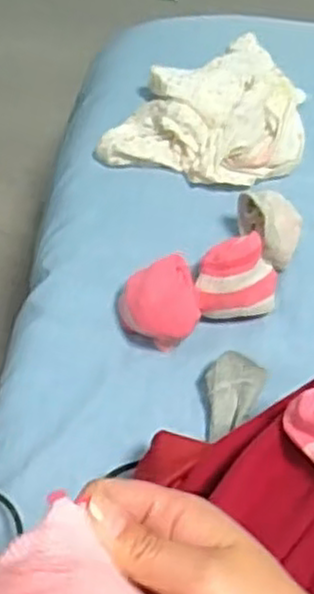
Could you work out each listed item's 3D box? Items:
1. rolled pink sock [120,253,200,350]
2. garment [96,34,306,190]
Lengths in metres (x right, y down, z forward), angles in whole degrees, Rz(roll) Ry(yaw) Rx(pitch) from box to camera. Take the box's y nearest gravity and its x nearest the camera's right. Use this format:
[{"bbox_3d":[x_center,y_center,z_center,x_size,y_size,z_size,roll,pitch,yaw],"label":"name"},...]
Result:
[{"bbox_3d":[0.005,0.009,0.620,0.058,0.054,0.063,-18,65,-9],"label":"rolled pink sock"},{"bbox_3d":[0.047,-0.188,0.727,0.184,0.039,0.164,4,64,1],"label":"garment"}]

